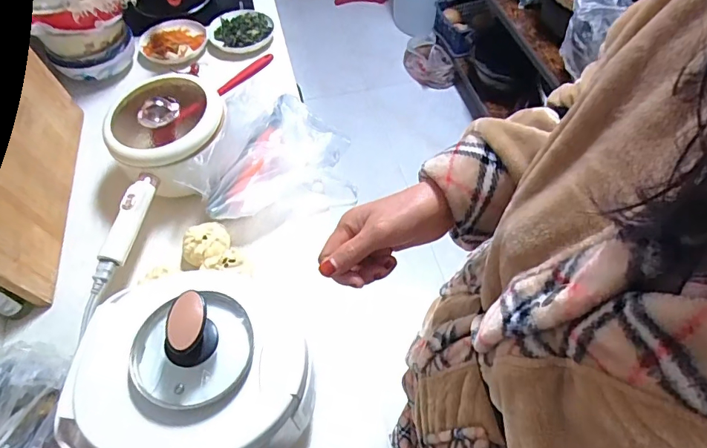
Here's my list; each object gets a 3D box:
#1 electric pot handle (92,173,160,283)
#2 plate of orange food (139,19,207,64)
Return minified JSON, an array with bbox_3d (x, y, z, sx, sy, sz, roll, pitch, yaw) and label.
[{"bbox_3d":[-0.388,-0.003,0.756,0.040,0.030,0.210,5,57,6],"label":"electric pot handle"},{"bbox_3d":[-0.458,-0.461,1.116,0.158,0.028,0.150,-3,56,0],"label":"plate of orange food"}]

